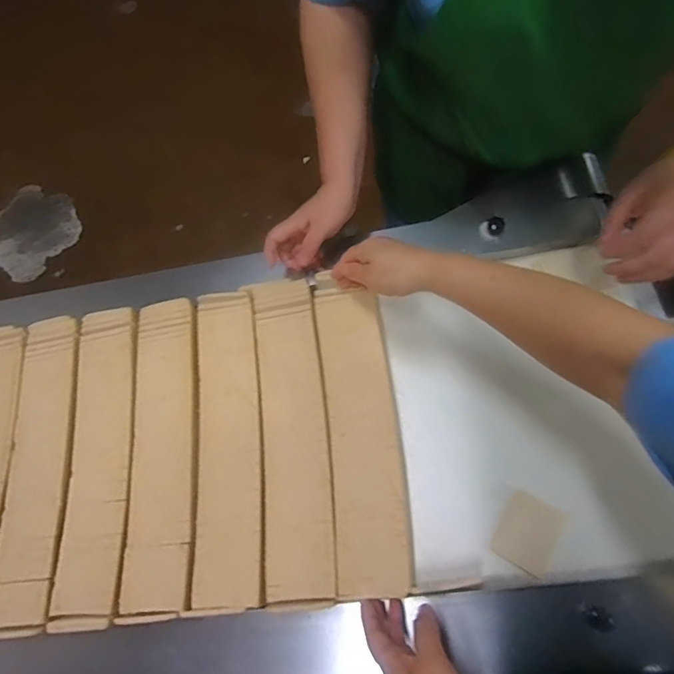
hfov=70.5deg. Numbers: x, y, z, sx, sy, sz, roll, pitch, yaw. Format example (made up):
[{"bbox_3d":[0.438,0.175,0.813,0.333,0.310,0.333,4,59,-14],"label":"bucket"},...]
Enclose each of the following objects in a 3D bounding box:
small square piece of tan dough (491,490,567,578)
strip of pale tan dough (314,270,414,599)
[{"bbox_3d":[0.214,0.218,0.535,0.060,0.004,0.077,26,70,21],"label":"small square piece of tan dough"},{"bbox_3d":[0.027,0.091,0.556,0.081,0.020,0.368,-7,67,-1],"label":"strip of pale tan dough"}]

